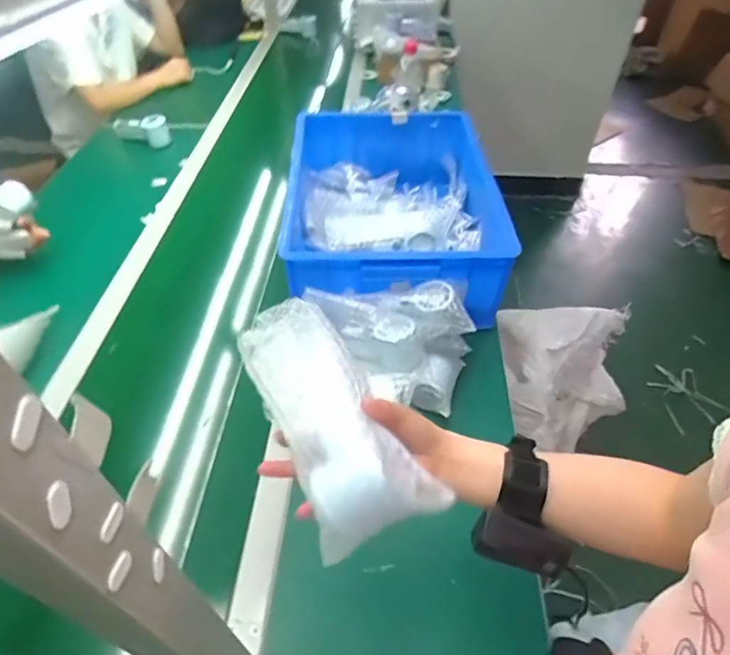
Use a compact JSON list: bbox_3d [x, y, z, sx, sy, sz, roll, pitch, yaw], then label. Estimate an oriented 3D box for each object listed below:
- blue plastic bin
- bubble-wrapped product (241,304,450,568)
[{"bbox_3d":[0.042,-0.221,0.903,0.343,0.149,0.469,2,48,0],"label":"blue plastic bin"},{"bbox_3d":[-0.029,0.063,0.375,0.079,0.041,0.194,-22,63,-21],"label":"bubble-wrapped product"}]

